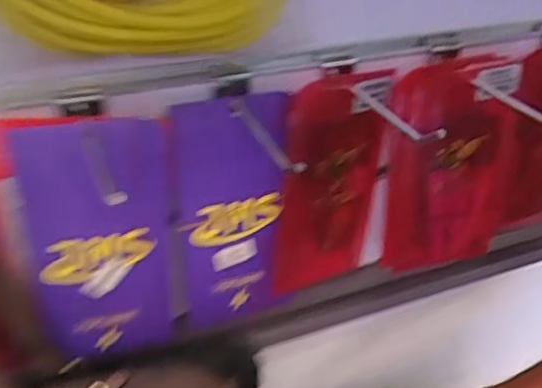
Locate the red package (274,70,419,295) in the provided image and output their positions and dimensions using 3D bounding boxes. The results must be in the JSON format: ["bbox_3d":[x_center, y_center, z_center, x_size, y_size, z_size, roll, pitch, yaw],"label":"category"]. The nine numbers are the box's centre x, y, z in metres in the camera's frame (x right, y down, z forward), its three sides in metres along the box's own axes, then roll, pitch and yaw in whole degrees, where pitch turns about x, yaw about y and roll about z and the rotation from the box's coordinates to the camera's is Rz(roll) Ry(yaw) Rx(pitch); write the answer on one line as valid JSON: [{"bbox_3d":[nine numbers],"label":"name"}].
[{"bbox_3d":[0.046,-0.004,0.403,0.090,0.162,0.014,-16,38,-25],"label":"red package"}]

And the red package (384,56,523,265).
[{"bbox_3d":[0.131,-0.018,0.429,0.099,0.153,0.039,-10,36,-17],"label":"red package"}]

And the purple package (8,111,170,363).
[{"bbox_3d":[-0.102,0.029,0.348,0.086,0.166,0.033,-16,38,-25],"label":"purple package"}]

